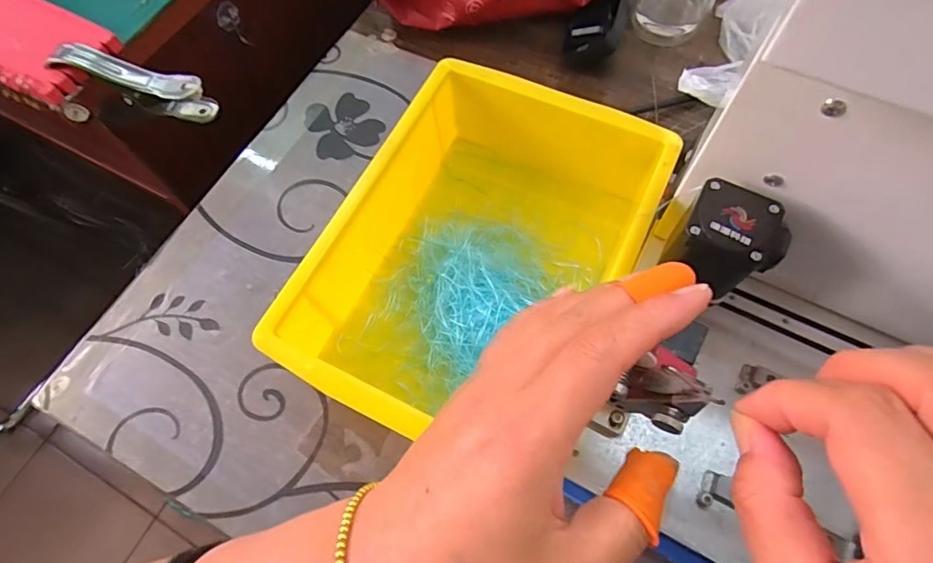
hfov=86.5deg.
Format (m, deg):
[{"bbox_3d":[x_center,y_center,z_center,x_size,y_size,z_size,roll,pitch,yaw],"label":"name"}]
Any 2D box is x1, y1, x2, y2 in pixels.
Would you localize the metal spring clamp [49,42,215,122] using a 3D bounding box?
[{"bbox_3d":[-0.242,-0.145,0.366,0.108,0.039,0.023,15,68,10],"label":"metal spring clamp"}]

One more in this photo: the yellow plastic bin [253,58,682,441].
[{"bbox_3d":[0.017,-0.026,0.340,0.175,0.077,0.270,24,69,12],"label":"yellow plastic bin"}]

